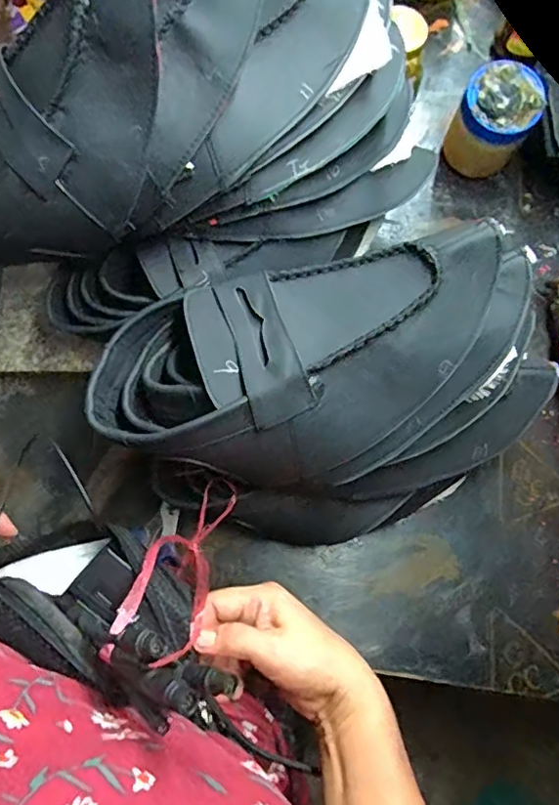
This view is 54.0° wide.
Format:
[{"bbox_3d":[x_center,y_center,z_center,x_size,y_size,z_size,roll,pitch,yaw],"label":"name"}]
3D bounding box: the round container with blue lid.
[{"bbox_3d":[0.213,-0.283,0.552,0.077,0.087,0.076,29,81,6],"label":"round container with blue lid"}]

